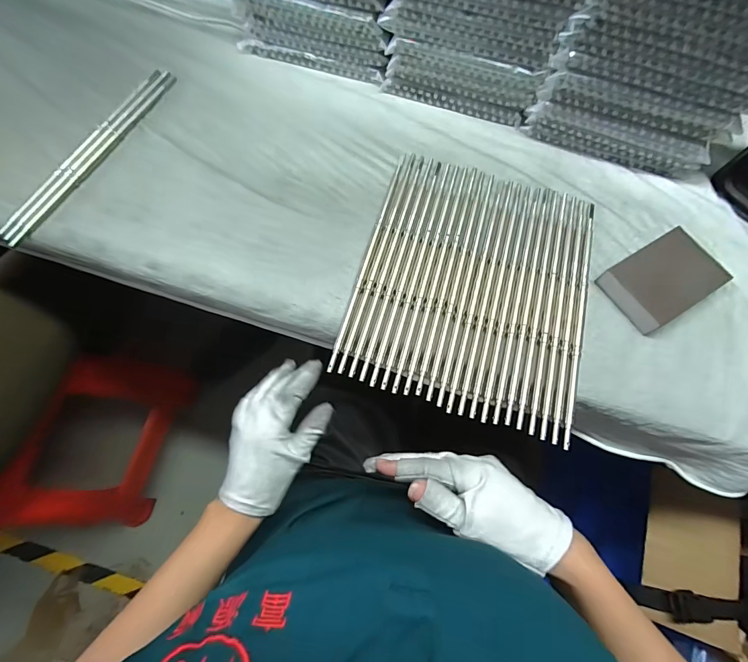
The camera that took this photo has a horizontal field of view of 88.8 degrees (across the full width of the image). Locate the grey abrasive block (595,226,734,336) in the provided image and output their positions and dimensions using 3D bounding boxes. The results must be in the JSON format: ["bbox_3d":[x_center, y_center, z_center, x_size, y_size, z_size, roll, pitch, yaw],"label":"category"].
[{"bbox_3d":[0.278,-0.050,0.366,0.101,0.028,0.067,-29,75,-11],"label":"grey abrasive block"}]

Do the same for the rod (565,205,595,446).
[{"bbox_3d":[0.198,-0.019,0.362,0.008,0.008,0.261,17,72,4],"label":"rod"}]

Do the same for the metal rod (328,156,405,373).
[{"bbox_3d":[-0.003,-0.081,0.379,0.007,0.006,0.257,15,72,3],"label":"metal rod"}]

